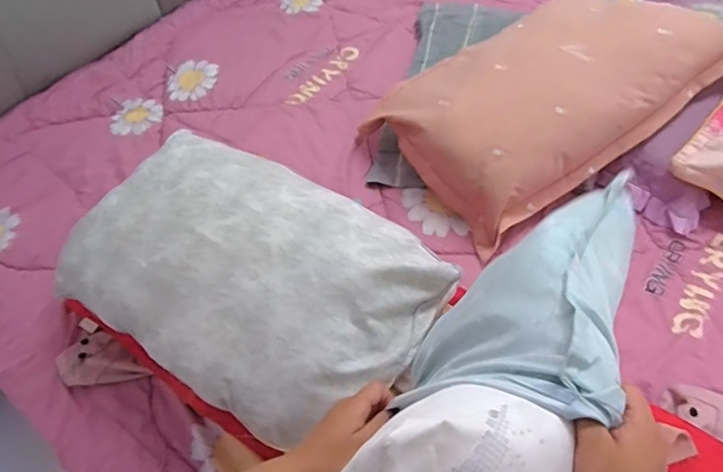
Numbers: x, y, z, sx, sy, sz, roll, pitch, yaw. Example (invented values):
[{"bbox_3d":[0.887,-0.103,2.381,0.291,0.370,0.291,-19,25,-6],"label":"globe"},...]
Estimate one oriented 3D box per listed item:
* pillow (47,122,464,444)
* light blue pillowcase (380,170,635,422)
[{"bbox_3d":[-0.183,0.041,0.806,0.542,0.130,0.338,27,60,23],"label":"pillow"},{"bbox_3d":[0.190,0.055,0.573,0.151,0.146,0.377,21,35,20],"label":"light blue pillowcase"}]

